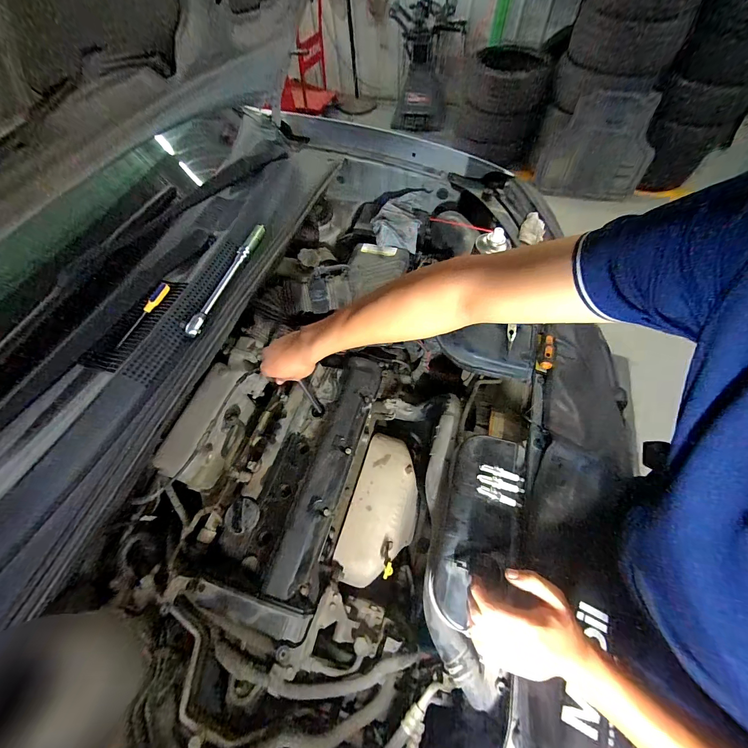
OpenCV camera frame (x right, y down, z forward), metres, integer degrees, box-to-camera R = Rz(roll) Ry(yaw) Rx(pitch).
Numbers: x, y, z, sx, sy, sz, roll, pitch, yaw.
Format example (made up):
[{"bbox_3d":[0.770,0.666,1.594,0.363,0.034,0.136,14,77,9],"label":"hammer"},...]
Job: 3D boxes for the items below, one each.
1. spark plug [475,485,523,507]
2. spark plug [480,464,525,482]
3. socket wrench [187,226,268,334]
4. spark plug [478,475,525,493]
[{"bbox_3d":[0.200,0.196,0.510,0.069,0.011,0.014,18,61,14],"label":"spark plug"},{"bbox_3d":[0.212,0.166,0.532,0.072,0.016,0.015,10,60,10],"label":"spark plug"},{"bbox_3d":[-0.287,-0.193,0.643,0.029,0.037,0.300,12,60,11],"label":"socket wrench"},{"bbox_3d":[0.204,0.179,0.517,0.075,0.014,0.016,12,60,10],"label":"spark plug"}]

